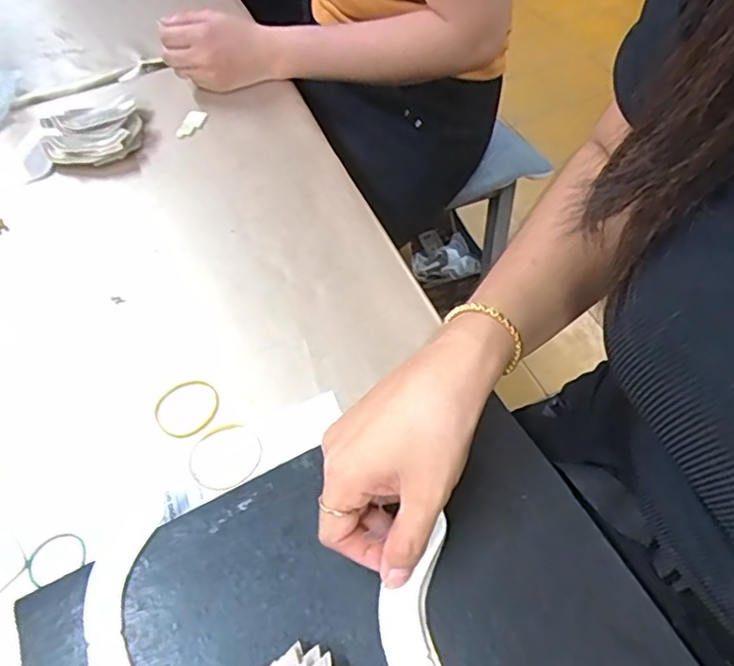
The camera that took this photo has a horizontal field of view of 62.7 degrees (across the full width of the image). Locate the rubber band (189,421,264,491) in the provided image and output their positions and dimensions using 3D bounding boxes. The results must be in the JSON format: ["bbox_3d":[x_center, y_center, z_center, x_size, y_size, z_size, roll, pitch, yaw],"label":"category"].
[{"bbox_3d":[-0.094,0.081,0.399,0.045,0.004,0.047,-2,54,3],"label":"rubber band"}]

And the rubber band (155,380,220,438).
[{"bbox_3d":[-0.126,0.052,0.422,0.042,0.004,0.045,-2,54,3],"label":"rubber band"}]

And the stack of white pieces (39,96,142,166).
[{"bbox_3d":[-0.272,-0.198,0.597,0.092,0.030,0.091,-14,54,-6],"label":"stack of white pieces"}]

